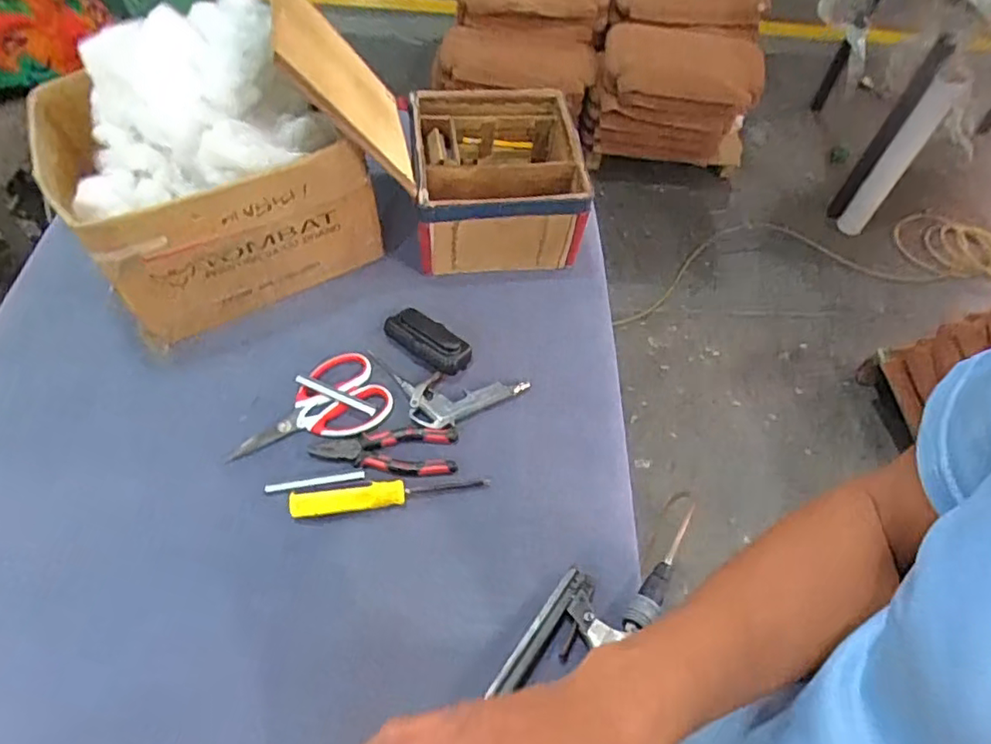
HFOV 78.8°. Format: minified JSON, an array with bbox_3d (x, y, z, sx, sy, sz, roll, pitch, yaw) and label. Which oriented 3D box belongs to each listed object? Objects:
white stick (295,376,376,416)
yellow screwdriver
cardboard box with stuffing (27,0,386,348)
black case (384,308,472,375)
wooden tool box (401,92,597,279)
[{"bbox_3d":[-0.180,0.025,0.681,0.097,0.008,0.012,22,58,10],"label":"white stick"},{"bbox_3d":[-0.109,0.123,0.624,0.198,0.020,0.029,-7,58,-8],"label":"yellow screwdriver"},{"bbox_3d":[-0.325,-0.236,0.693,0.305,0.258,0.242,-23,61,-17],"label":"cardboard box with stuffing"},{"bbox_3d":[-0.079,-0.039,0.722,0.110,0.019,0.052,34,61,17],"label":"black case"},{"bbox_3d":[-0.006,-0.252,0.817,0.227,0.137,0.220,-3,57,-6],"label":"wooden tool box"}]

